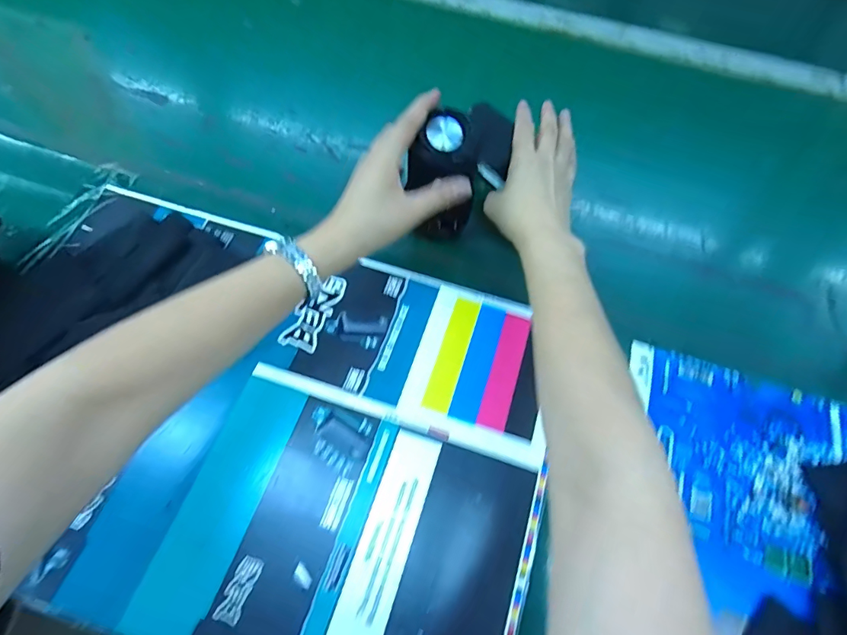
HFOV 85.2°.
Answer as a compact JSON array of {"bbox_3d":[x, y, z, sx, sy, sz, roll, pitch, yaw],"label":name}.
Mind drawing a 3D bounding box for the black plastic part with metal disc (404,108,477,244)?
[{"bbox_3d":[0.021,-0.132,0.463,0.056,0.133,0.059,26,67,13],"label":"black plastic part with metal disc"}]

